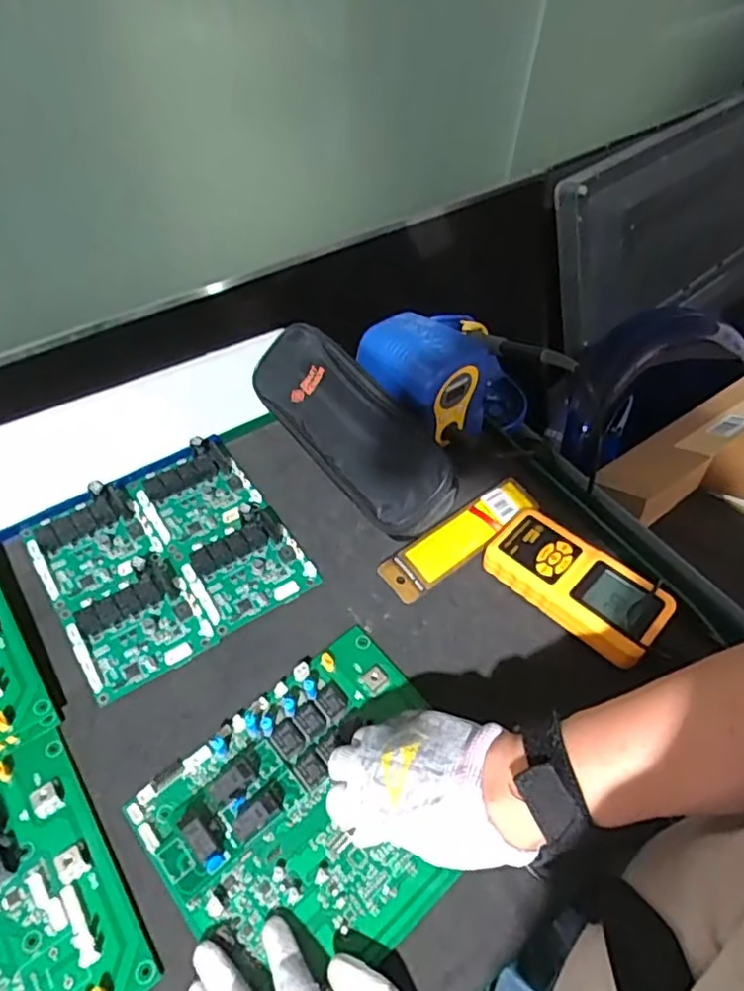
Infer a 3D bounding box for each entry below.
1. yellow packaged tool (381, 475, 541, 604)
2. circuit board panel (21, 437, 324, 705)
[{"bbox_3d":[0.078,0.034,0.554,0.162,0.011,0.044,-33,62,-24],"label":"yellow packaged tool"},{"bbox_3d":[-0.170,0.047,0.526,0.187,0.020,0.179,-29,60,-21],"label":"circuit board panel"}]

